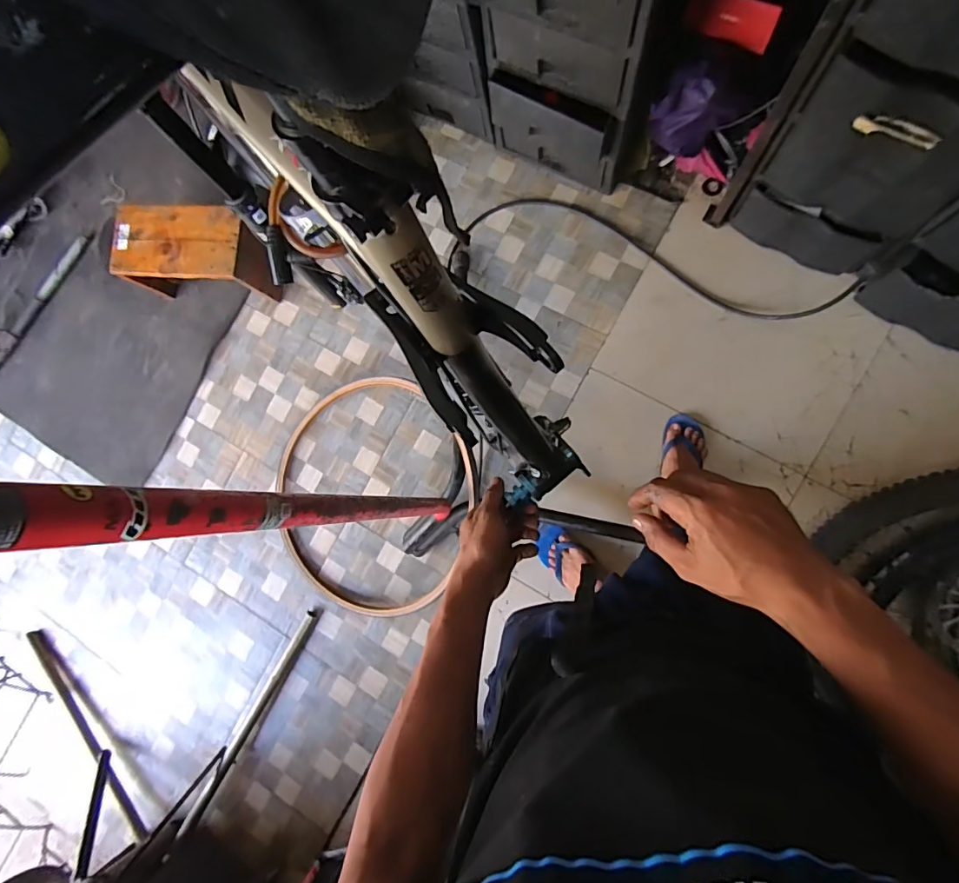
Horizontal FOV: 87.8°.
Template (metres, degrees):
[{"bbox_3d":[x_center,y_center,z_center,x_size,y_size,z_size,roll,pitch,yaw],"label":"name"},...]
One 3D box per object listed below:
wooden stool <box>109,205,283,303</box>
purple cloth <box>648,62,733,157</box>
[{"bbox_3d":[-0.792,-0.534,1.409,0.403,0.233,0.196,6,87,11],"label":"wooden stool"},{"bbox_3d":[0.474,-0.737,1.122,0.178,0.208,0.093,6,87,11],"label":"purple cloth"}]

